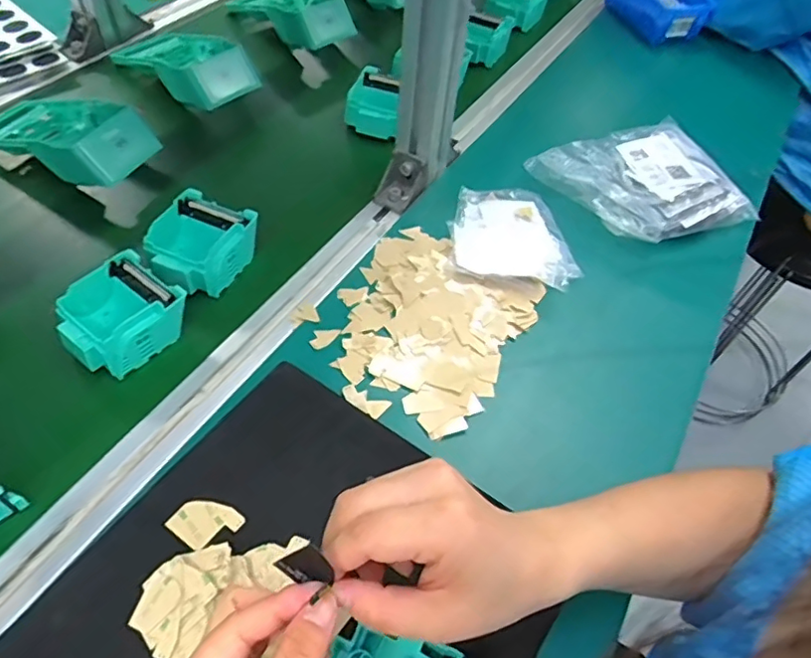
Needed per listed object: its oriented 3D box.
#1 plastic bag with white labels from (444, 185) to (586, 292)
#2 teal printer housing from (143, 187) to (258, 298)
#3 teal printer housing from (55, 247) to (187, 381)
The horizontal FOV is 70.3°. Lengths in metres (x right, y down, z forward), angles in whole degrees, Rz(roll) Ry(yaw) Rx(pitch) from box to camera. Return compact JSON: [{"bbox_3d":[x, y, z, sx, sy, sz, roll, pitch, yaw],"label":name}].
[{"bbox_3d":[0.099,-0.089,0.544,0.111,0.013,0.128,0,53,-2],"label":"plastic bag with white labels"},{"bbox_3d":[-0.177,-0.073,0.500,0.079,0.036,0.089,22,55,14],"label":"teal printer housing"},{"bbox_3d":[-0.222,-0.012,0.446,0.076,0.036,0.082,37,60,24],"label":"teal printer housing"}]

